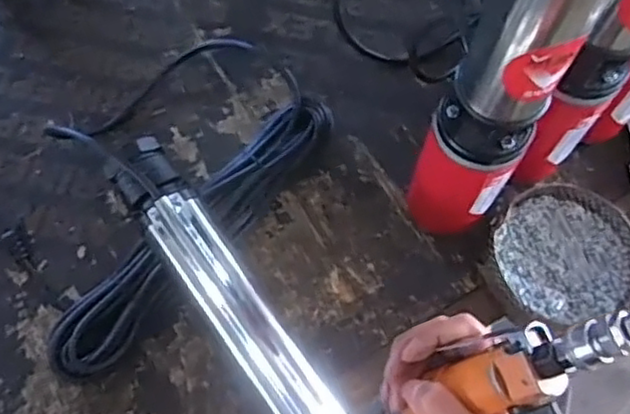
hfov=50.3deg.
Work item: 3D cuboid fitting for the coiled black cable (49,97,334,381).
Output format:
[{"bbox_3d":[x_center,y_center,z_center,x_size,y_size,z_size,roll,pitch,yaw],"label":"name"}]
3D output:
[{"bbox_3d":[-0.107,0.020,0.631,0.066,0.072,0.334,40,73,12],"label":"coiled black cable"}]

